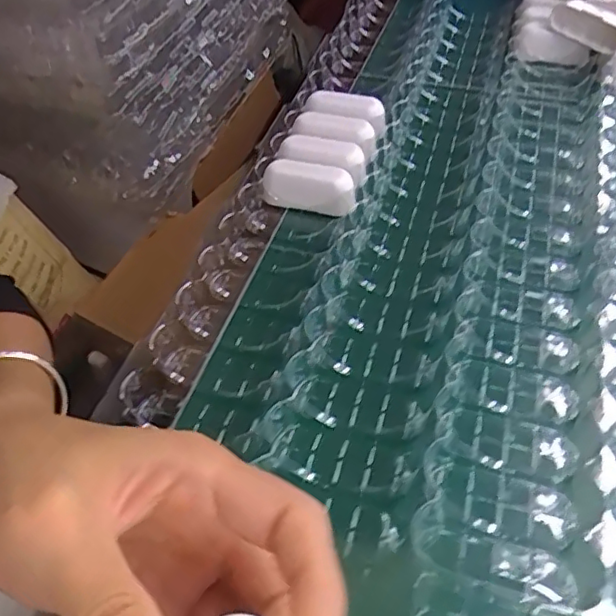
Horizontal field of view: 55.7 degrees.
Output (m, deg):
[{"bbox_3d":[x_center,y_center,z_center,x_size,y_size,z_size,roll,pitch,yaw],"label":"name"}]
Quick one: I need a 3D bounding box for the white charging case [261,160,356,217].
[{"bbox_3d":[0.003,-0.081,0.403,0.064,0.028,0.025,15,52,15],"label":"white charging case"}]

